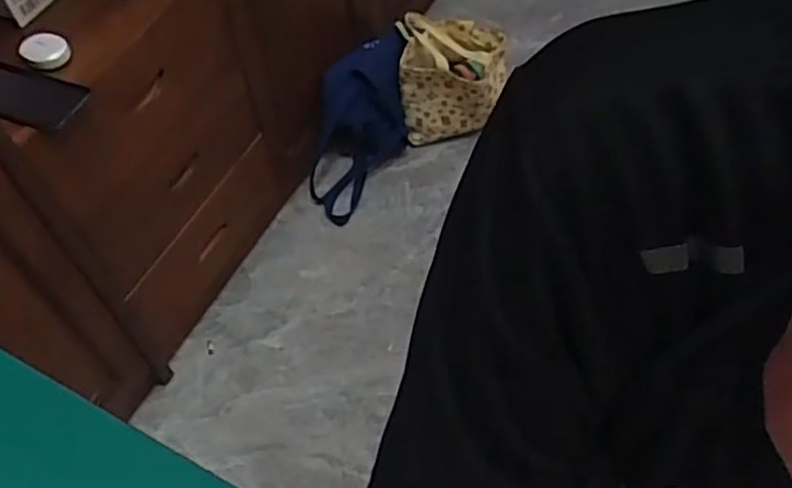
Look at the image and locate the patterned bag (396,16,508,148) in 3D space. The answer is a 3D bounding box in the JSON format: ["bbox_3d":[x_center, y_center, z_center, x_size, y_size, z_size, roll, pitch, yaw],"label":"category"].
[{"bbox_3d":[0.118,-0.339,1.551,0.215,0.226,0.164,0,55,5],"label":"patterned bag"}]

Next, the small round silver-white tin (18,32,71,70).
[{"bbox_3d":[-0.455,-0.252,0.962,0.068,0.012,0.055,35,64,26],"label":"small round silver-white tin"}]

